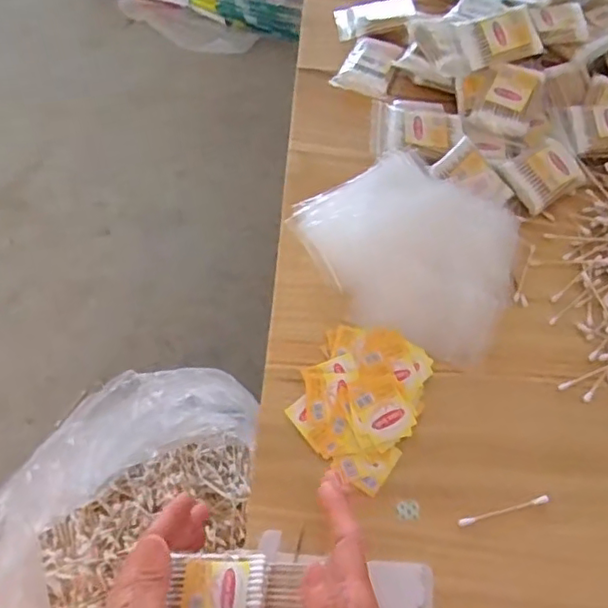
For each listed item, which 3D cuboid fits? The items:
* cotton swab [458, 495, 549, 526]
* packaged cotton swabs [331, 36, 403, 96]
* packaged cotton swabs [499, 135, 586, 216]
[{"bbox_3d":[0.142,0.145,0.418,0.068,0.004,0.005,-11,60,-11],"label":"cotton swab"},{"bbox_3d":[0.071,-0.258,0.642,0.056,0.011,0.084,25,60,10],"label":"packaged cotton swabs"},{"bbox_3d":[0.230,-0.126,0.567,0.073,0.020,0.055,-30,66,-21],"label":"packaged cotton swabs"}]

